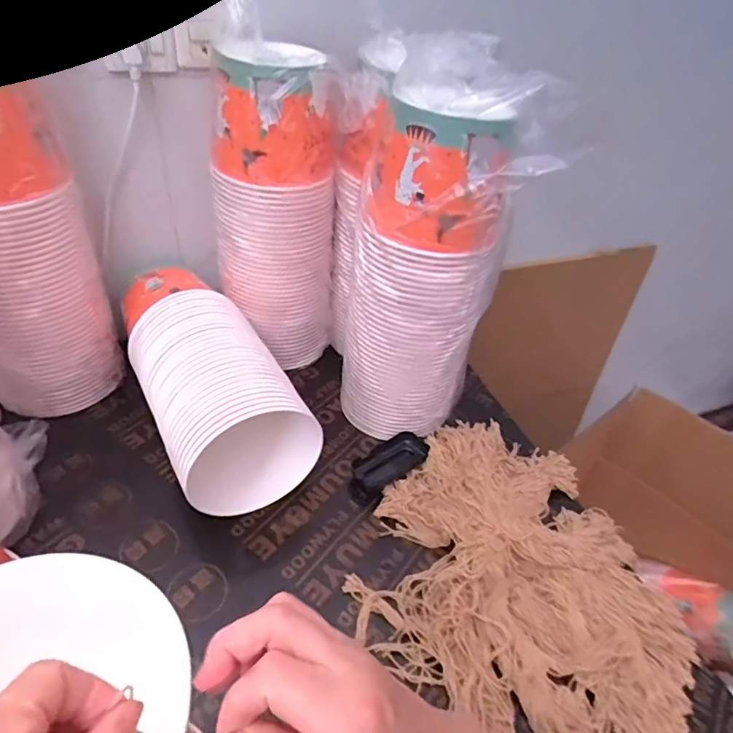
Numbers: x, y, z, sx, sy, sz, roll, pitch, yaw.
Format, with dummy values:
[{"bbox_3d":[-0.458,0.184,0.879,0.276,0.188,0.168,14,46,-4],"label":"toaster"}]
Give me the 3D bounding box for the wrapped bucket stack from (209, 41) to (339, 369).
[{"bbox_3d":[-0.128,-0.207,0.743,0.163,0.403,0.133,-3,42,-11],"label":"wrapped bucket stack"}]

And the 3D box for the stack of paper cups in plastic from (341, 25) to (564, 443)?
[{"bbox_3d":[0.072,-0.117,0.645,0.173,0.420,0.153,6,41,0],"label":"stack of paper cups in plastic"}]

